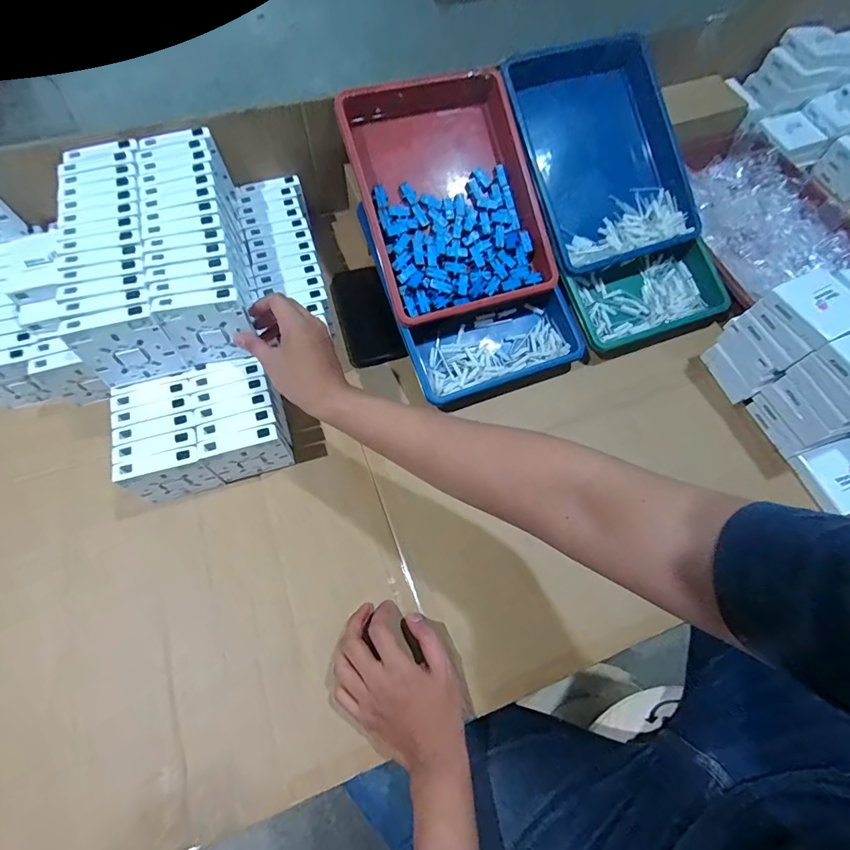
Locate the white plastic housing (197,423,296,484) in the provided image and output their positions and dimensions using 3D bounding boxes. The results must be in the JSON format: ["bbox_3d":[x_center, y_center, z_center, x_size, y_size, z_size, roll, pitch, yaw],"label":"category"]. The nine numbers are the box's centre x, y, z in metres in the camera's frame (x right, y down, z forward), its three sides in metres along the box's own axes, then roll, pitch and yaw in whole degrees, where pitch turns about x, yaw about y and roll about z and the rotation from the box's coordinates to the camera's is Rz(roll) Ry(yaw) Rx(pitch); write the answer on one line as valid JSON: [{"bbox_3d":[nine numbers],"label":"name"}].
[{"bbox_3d":[-0.209,0.037,0.516,0.088,0.088,0.025,-16,68,-9],"label":"white plastic housing"}]

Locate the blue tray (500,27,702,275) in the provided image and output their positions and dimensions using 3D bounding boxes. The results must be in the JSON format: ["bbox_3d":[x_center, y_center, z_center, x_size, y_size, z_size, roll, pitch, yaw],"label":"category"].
[{"bbox_3d":[0.256,-0.403,0.642,0.226,0.068,0.318,-18,93,-2],"label":"blue tray"}]

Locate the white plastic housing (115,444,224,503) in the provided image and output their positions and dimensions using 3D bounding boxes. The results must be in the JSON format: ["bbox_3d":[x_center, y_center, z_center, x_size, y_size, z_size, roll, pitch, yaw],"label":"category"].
[{"bbox_3d":[-0.290,0.061,0.499,0.085,0.095,0.023,-15,68,-9],"label":"white plastic housing"}]

